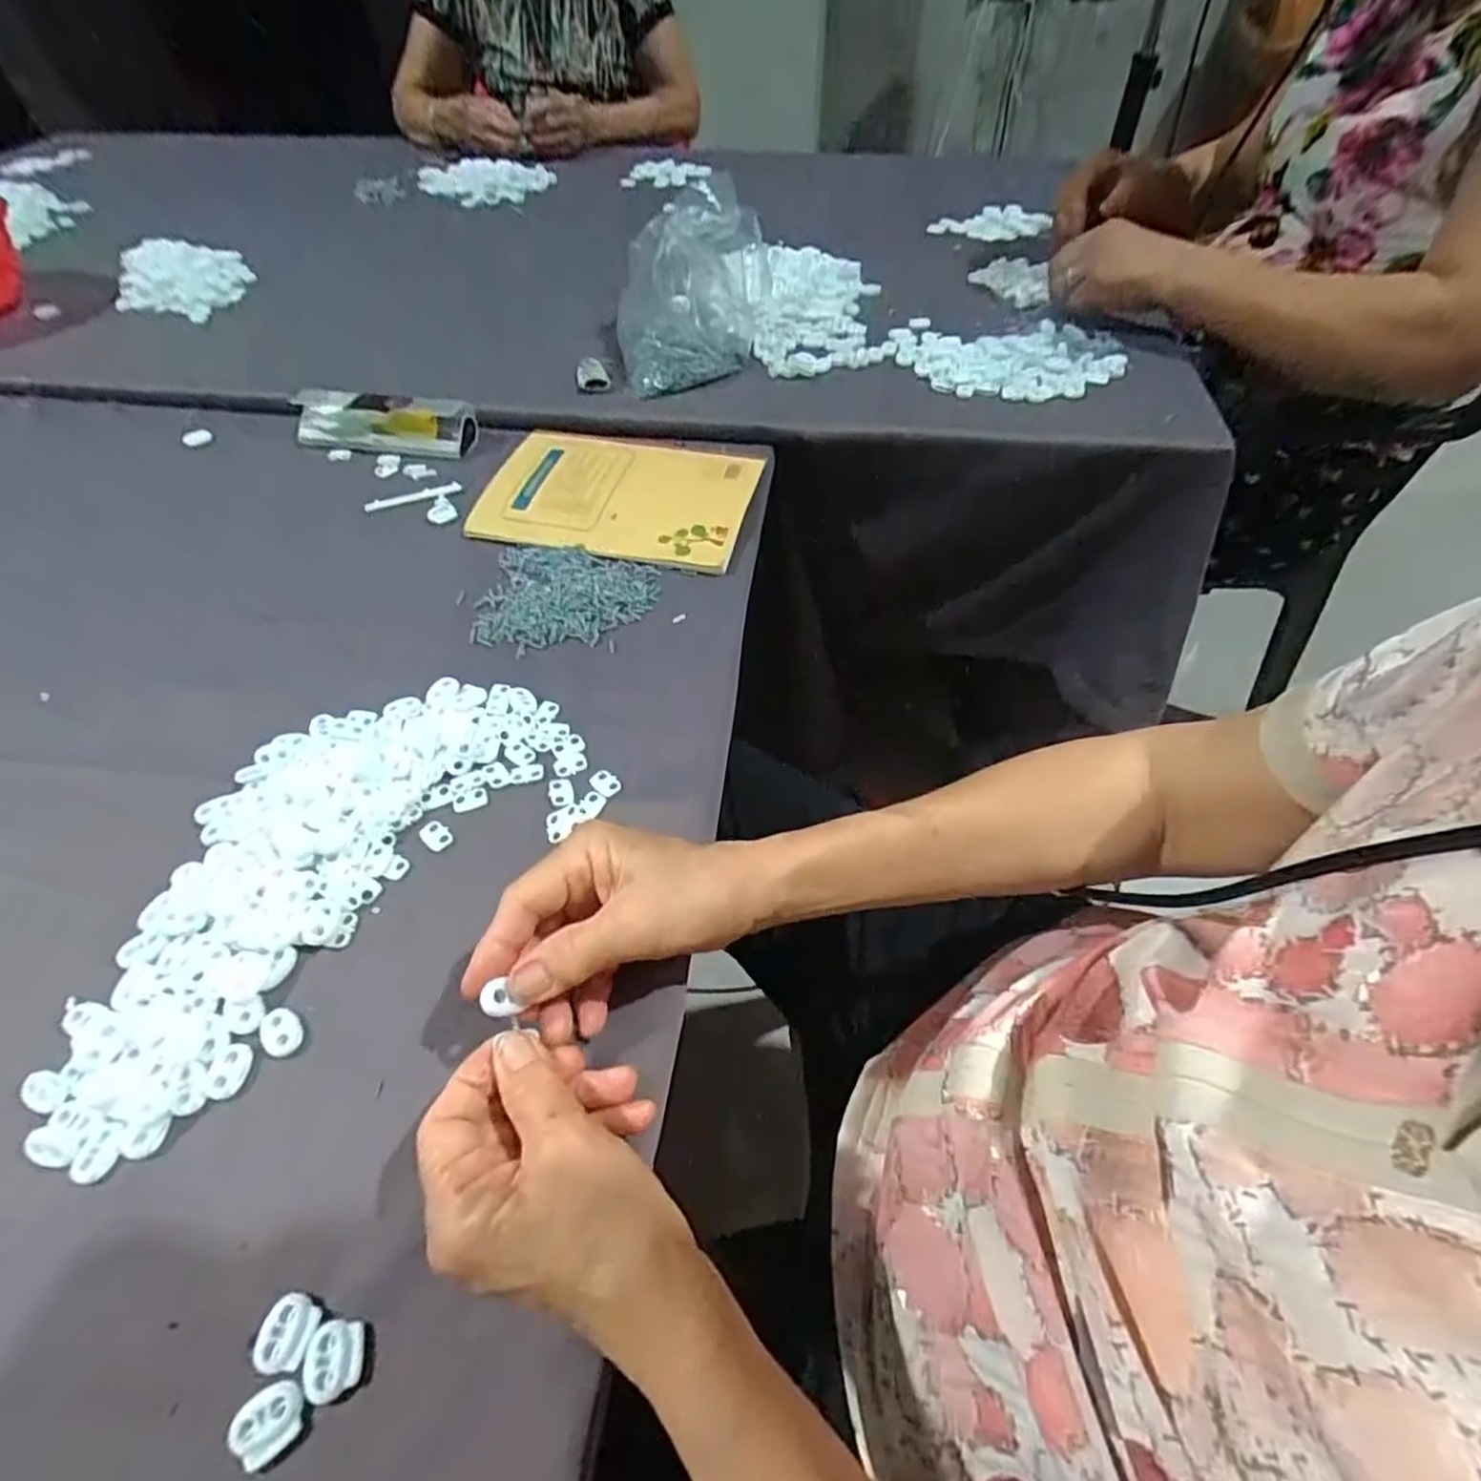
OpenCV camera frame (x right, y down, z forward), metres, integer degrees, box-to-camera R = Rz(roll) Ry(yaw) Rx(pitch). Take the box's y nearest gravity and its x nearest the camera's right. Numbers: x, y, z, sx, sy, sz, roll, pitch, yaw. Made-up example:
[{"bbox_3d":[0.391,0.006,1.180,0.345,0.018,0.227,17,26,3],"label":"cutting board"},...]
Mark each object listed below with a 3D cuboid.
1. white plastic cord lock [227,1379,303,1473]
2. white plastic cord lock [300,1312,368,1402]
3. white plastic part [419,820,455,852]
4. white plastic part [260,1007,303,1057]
[{"bbox_3d":[-0.160,0.231,0.241,0.021,0.004,0.019,-36,58,-22],"label":"white plastic cord lock"},{"bbox_3d":[-0.144,0.218,0.253,0.019,0.006,0.023,-12,52,-6],"label":"white plastic cord lock"},{"bbox_3d":[-0.164,0.050,0.382,0.019,0.004,0.013,30,59,24],"label":"white plastic part"},{"bbox_3d":[-0.207,0.130,0.320,0.015,0.004,0.024,-38,59,-24],"label":"white plastic part"}]

